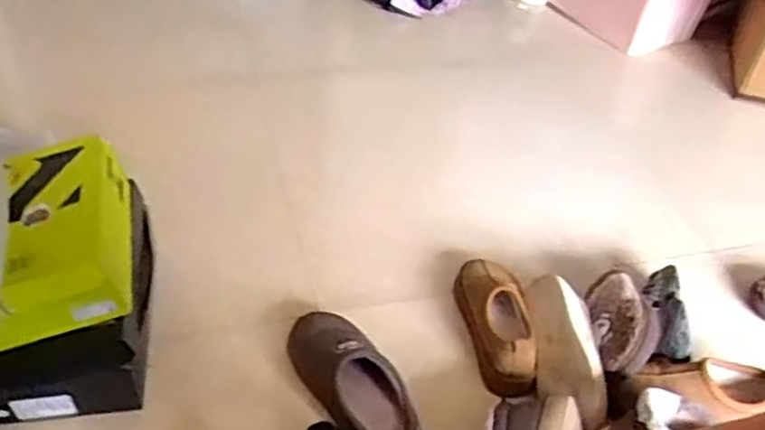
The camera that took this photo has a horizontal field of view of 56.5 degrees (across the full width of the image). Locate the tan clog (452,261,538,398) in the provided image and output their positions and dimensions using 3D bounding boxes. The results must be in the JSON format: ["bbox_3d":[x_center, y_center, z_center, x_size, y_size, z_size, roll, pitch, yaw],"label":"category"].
[{"bbox_3d":[0.194,0.178,1.191,0.106,0.100,0.245,-3,42,-10],"label":"tan clog"}]

